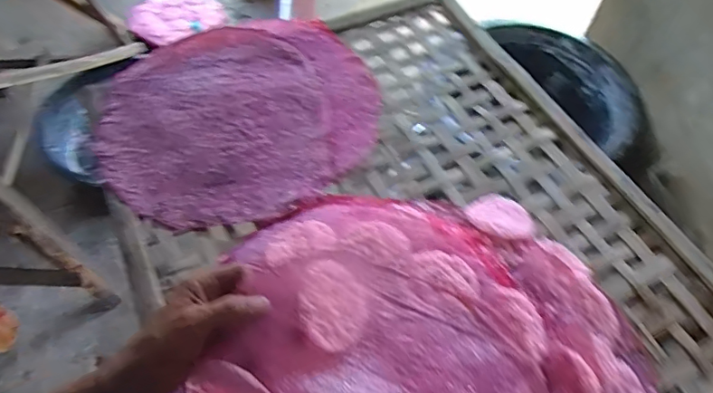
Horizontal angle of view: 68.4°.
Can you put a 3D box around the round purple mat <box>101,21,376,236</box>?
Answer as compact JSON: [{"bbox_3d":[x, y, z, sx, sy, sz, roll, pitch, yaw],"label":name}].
[{"bbox_3d":[-0.161,-0.118,0.737,0.368,0.028,0.337,1,56,-2],"label":"round purple mat"}]

